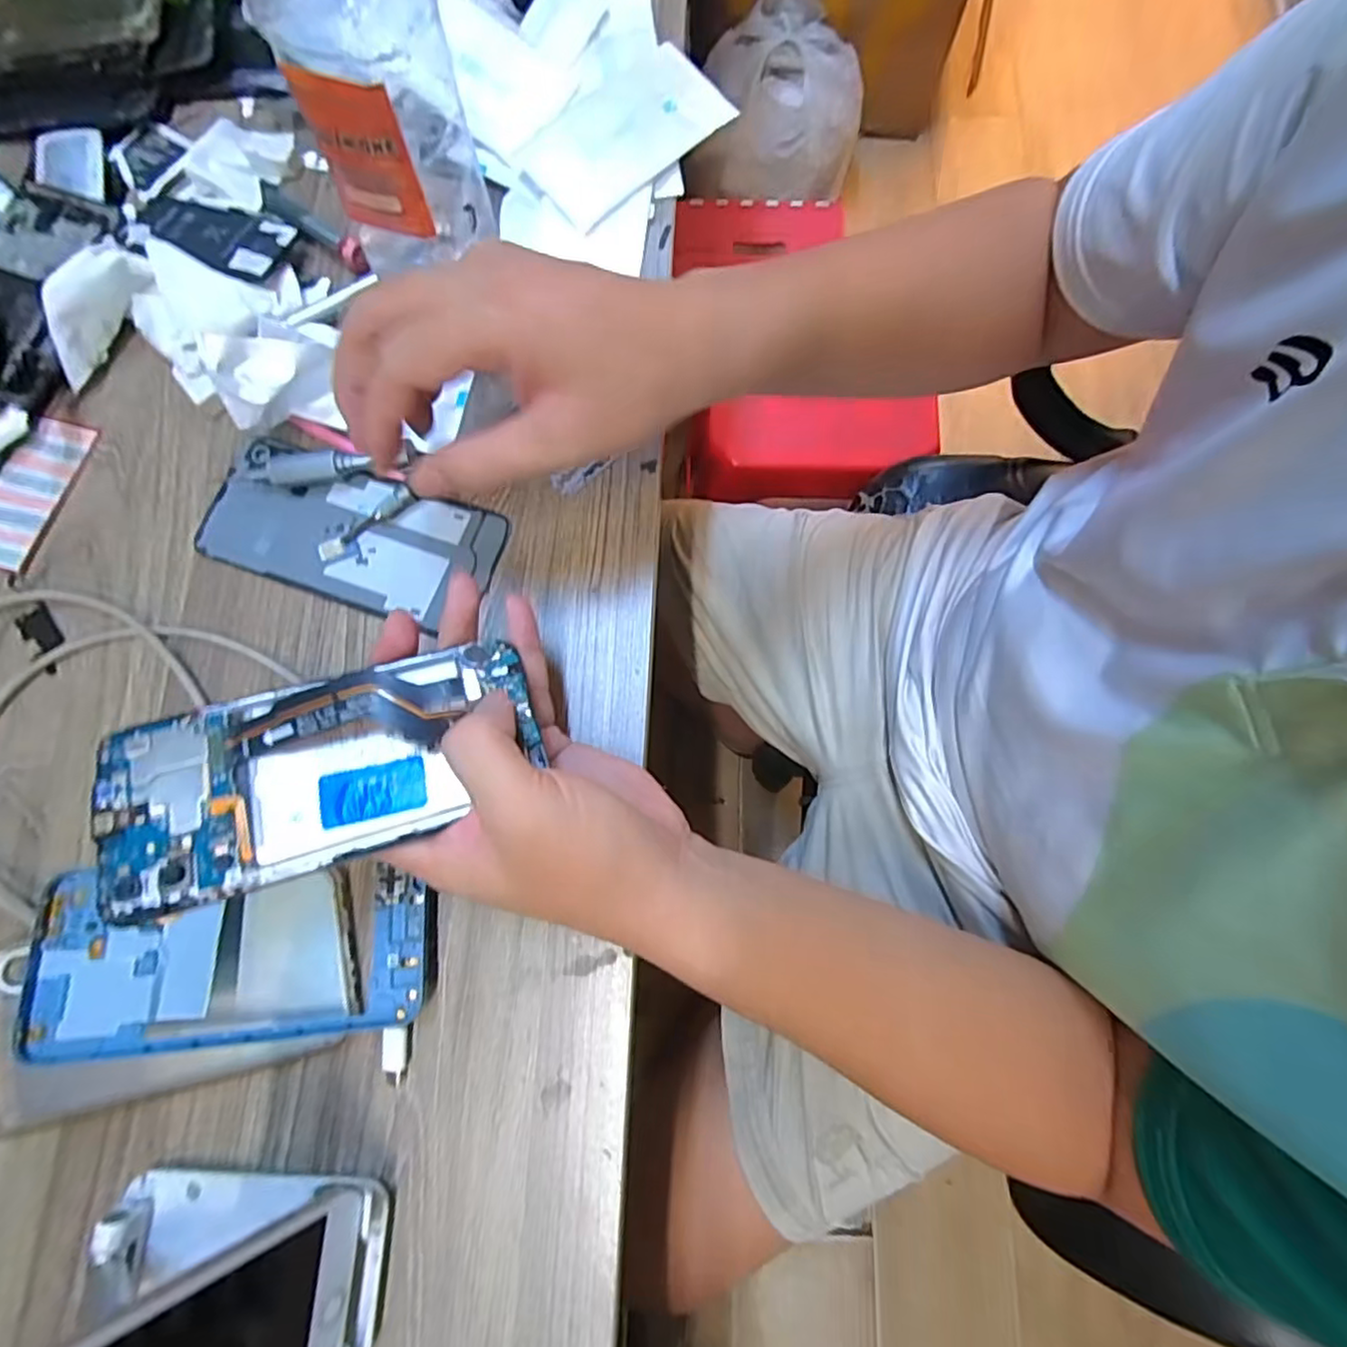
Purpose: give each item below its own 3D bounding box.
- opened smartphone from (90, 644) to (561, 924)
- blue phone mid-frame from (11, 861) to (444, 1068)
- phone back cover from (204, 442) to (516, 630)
[{"bbox_3d":[-0.129,0.033,0.241,0.151,0.015,0.071,-16,68,-13],"label":"opened smartphone"},{"bbox_3d":[-0.187,0.123,0.281,0.161,0.012,0.068,1,72,-5],"label":"blue phone mid-frame"},{"bbox_3d":[-0.169,-0.074,0.337,0.151,0.010,0.069,19,78,5],"label":"phone back cover"}]

